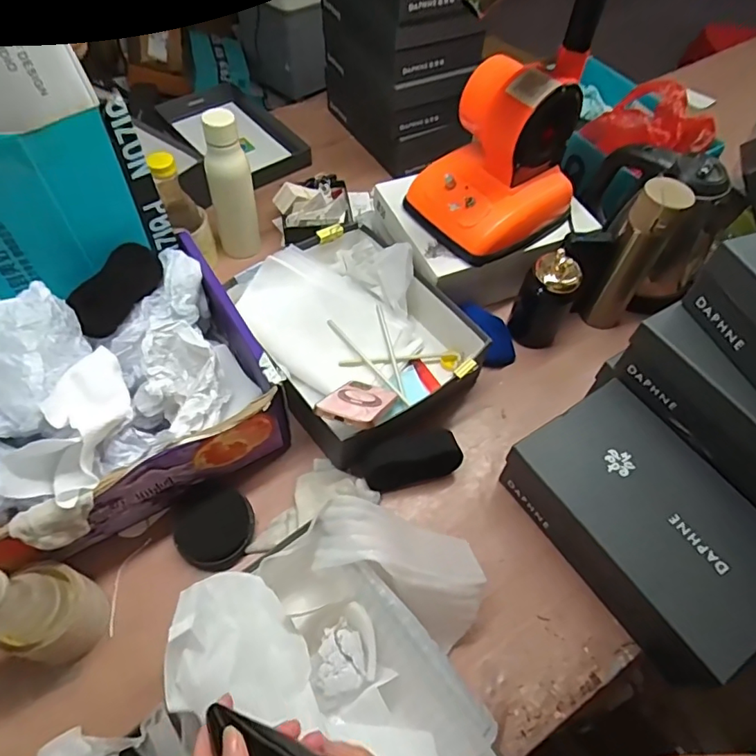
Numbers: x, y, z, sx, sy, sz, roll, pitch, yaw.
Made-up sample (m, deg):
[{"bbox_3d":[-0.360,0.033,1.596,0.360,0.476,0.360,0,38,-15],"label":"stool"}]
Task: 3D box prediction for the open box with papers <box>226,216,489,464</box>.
[{"bbox_3d":[-0.039,-0.072,0.756,0.285,0.124,0.325,-27,63,-19],"label":"open box with papers"}]

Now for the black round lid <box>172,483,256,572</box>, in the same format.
[{"bbox_3d":[-0.195,0.175,0.637,0.088,0.025,0.096,2,57,-2],"label":"black round lid"}]

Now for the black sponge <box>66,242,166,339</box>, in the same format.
[{"bbox_3d":[-0.323,-0.109,0.655,0.032,0.060,0.134,-8,45,40],"label":"black sponge"}]

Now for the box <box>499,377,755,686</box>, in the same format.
[{"bbox_3d":[0.312,0.171,0.632,0.185,0.114,0.292,-28,63,-20],"label":"box"}]

